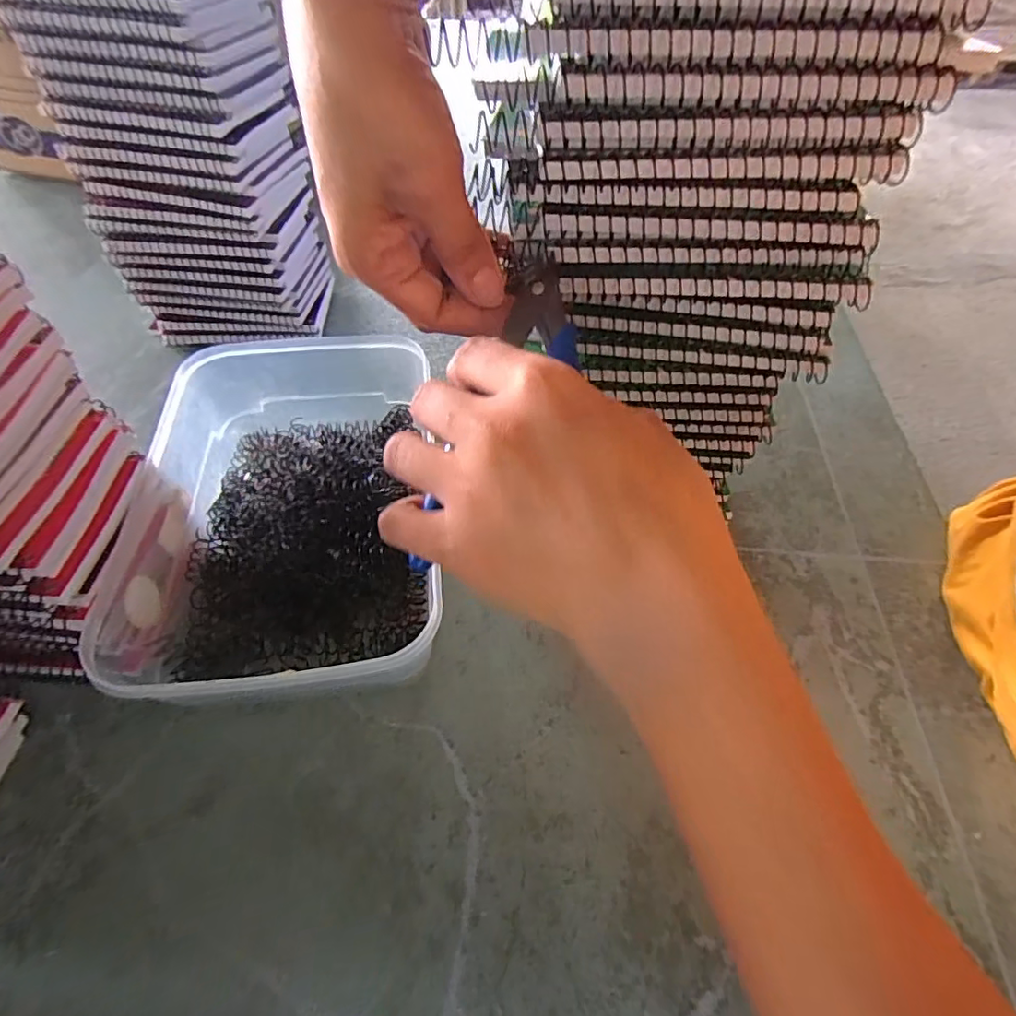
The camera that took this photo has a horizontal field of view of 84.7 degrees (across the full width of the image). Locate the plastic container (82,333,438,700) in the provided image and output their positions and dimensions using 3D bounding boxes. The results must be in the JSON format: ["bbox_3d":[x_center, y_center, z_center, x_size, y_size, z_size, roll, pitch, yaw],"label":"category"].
[{"bbox_3d":[-0.133,-0.004,0.342,0.182,0.076,0.244,-3,52,-4],"label":"plastic container"}]

